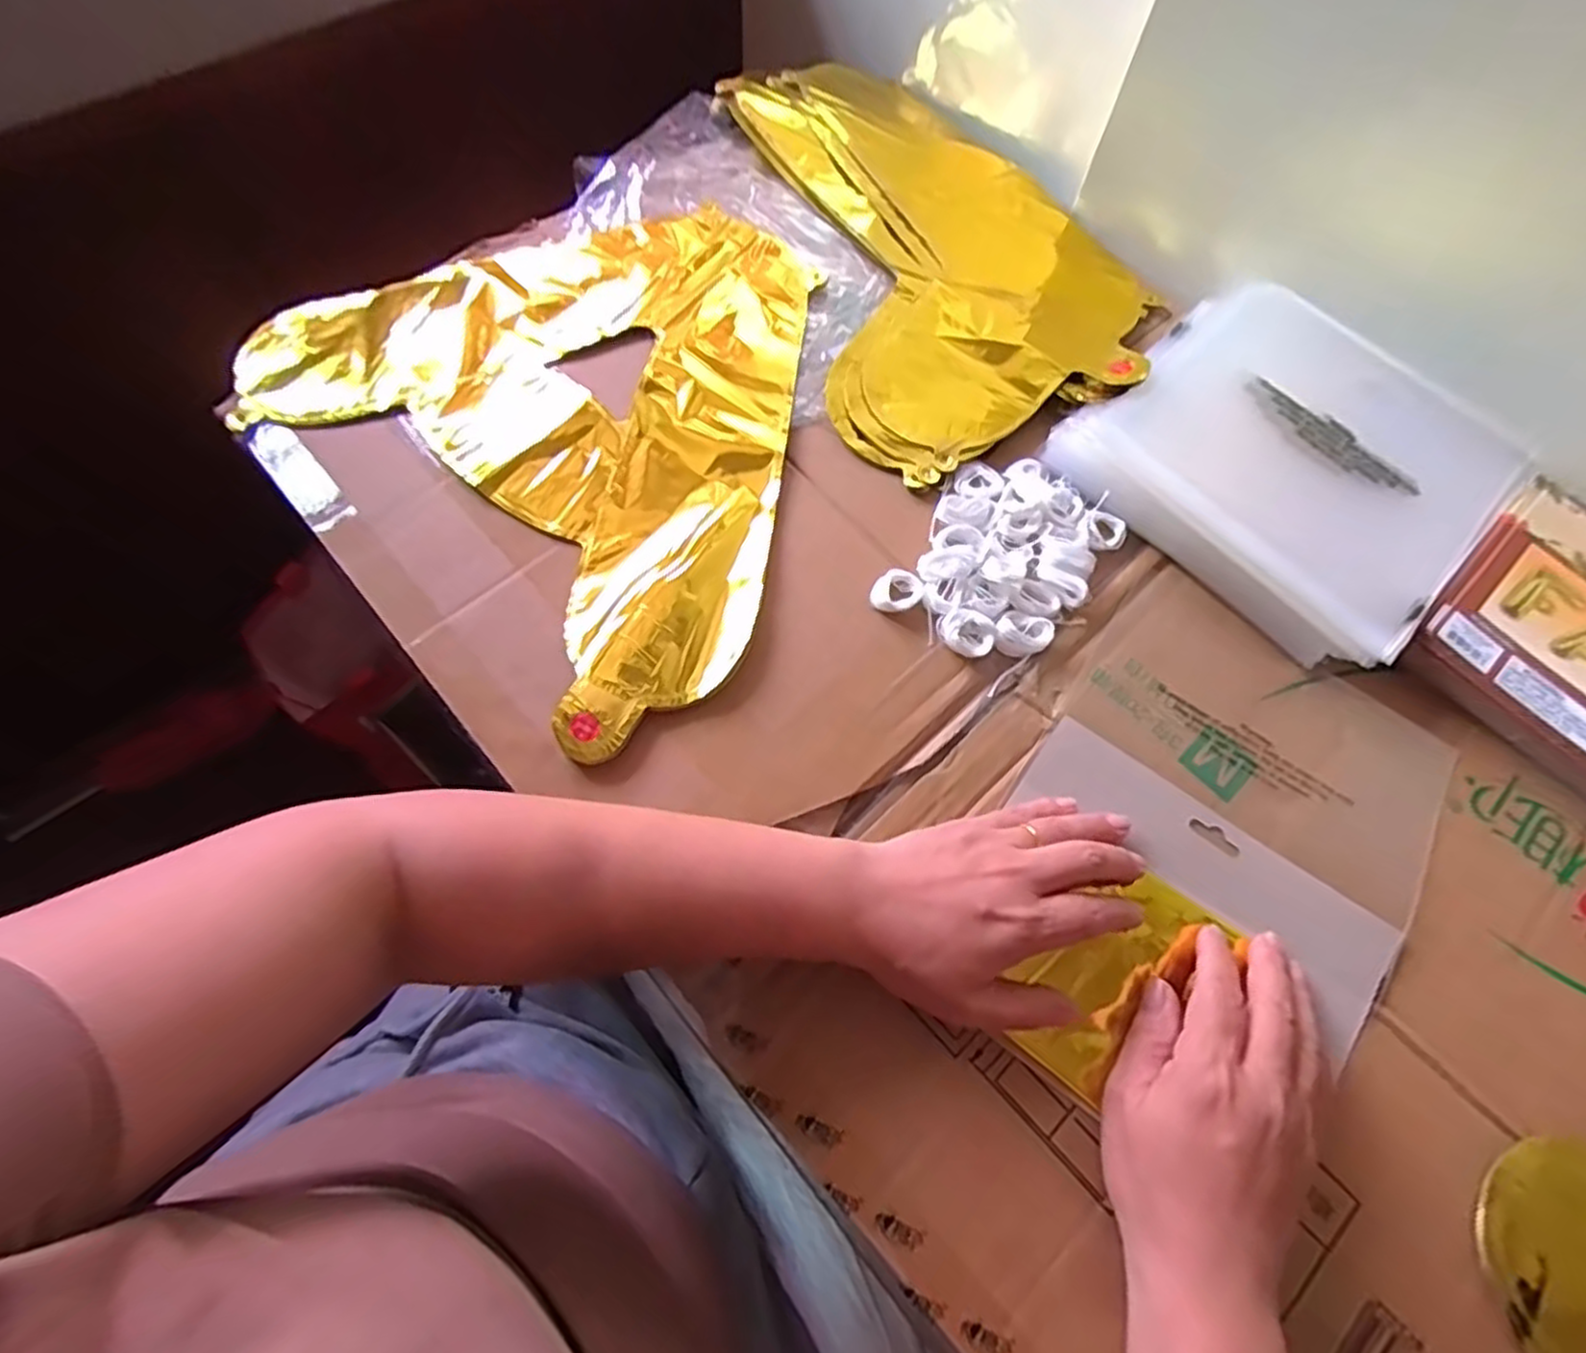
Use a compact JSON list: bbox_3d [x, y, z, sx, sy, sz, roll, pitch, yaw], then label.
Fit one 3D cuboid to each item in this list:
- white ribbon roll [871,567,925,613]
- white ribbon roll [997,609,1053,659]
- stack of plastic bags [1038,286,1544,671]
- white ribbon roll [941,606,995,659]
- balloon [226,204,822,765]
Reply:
[{"bbox_3d":[0.060,-0.049,0.440,0.025,0.007,0.029,35,70,12],"label":"white ribbon roll"},{"bbox_3d":[0.130,-0.023,0.432,0.029,0.008,0.029,1,67,-2],"label":"white ribbon roll"},{"bbox_3d":[0.314,-0.141,0.471,0.221,0.029,0.228,42,72,14],"label":"stack of plastic bags"},{"bbox_3d":[0.099,-0.026,0.428,0.031,0.009,0.026,39,71,13],"label":"white ribbon roll"},{"bbox_3d":[-0.120,-0.190,0.489,0.388,0.017,0.342,41,71,14],"label":"balloon"}]

